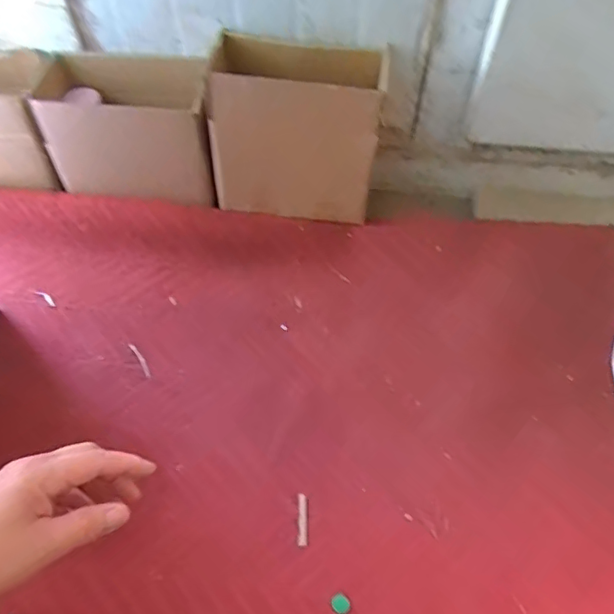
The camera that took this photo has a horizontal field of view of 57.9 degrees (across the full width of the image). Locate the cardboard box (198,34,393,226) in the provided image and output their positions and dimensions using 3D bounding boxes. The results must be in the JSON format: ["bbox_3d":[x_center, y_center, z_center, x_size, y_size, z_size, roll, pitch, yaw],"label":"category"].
[{"bbox_3d":[-0.016,-0.288,0.919,0.263,0.231,0.166,11,56,7],"label":"cardboard box"}]

